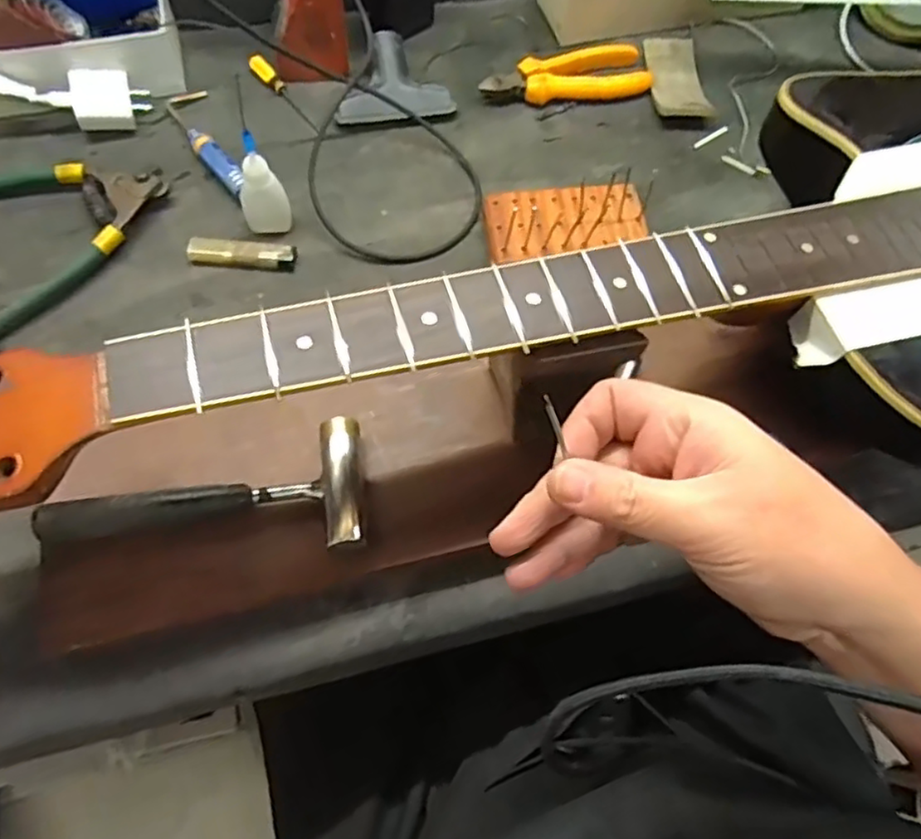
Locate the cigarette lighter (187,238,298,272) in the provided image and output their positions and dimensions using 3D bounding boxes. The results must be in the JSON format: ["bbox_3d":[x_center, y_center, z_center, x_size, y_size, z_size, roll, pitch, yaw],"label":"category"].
[{"bbox_3d":[-0.166,-0.125,0.494,0.080,0.014,0.019,2,63,0],"label":"cigarette lighter"}]

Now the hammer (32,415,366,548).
[{"bbox_3d":[-0.146,0.043,0.376,0.178,0.020,0.078,-5,64,-4],"label":"hammer"}]

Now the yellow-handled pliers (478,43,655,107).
[{"bbox_3d":[0.095,-0.316,0.596,0.150,0.024,0.064,-15,65,-9],"label":"yellow-handled pliers"}]

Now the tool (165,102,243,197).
[{"bbox_3d":[-0.213,-0.227,0.541,0.017,0.016,0.128,-35,69,-17],"label":"tool"}]

